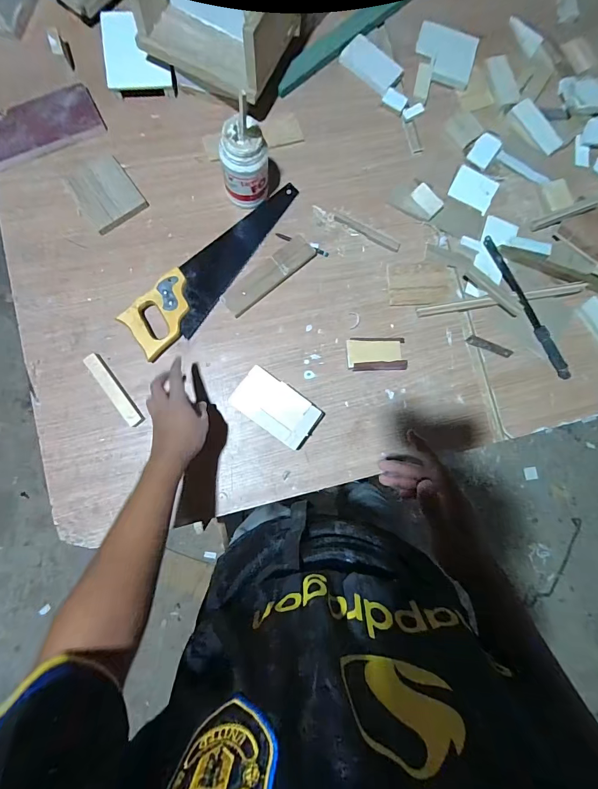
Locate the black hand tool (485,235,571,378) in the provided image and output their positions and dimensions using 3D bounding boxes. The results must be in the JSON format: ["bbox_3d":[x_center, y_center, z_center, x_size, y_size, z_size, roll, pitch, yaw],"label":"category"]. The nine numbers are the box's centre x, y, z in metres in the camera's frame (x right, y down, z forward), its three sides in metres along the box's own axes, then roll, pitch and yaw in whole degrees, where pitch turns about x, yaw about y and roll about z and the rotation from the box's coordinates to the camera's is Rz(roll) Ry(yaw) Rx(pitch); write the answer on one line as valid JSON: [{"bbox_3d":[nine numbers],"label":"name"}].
[{"bbox_3d":[0.439,-0.168,0.709,0.022,0.019,0.306,-29,89,-6],"label":"black hand tool"}]

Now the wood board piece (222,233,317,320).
[{"bbox_3d":[-0.055,-0.217,0.669,0.188,0.013,0.052,-40,90,-6],"label":"wood board piece"}]

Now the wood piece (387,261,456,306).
[{"bbox_3d":[0.237,-0.213,0.704,0.133,0.006,0.080,-4,87,-5],"label":"wood piece"}]

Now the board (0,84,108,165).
[{"bbox_3d":[-0.470,-0.485,0.660,0.212,0.011,0.097,-26,89,-5],"label":"board"}]

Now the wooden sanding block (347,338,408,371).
[{"bbox_3d":[0.142,-0.073,0.672,0.112,0.029,0.058,-4,87,-5],"label":"wooden sanding block"}]

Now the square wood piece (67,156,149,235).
[{"bbox_3d":[-0.346,-0.359,0.658,0.105,0.006,0.117,-35,90,-6],"label":"square wood piece"}]

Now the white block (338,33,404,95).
[{"bbox_3d":[0.143,-0.652,0.726,0.115,0.017,0.063,37,85,-2],"label":"white block"}]

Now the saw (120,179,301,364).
[{"bbox_3d":[-0.138,-0.232,0.654,0.098,0.030,0.397,45,84,-1],"label":"saw"}]

